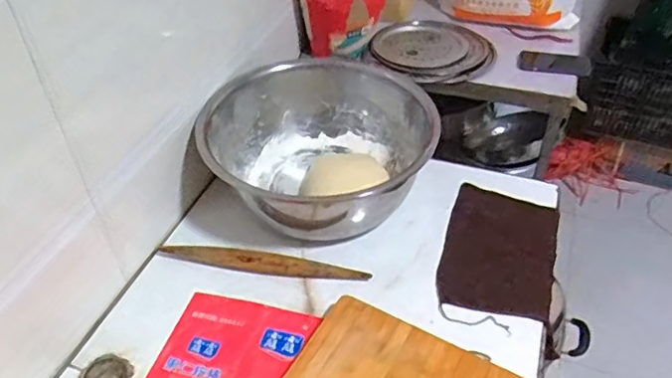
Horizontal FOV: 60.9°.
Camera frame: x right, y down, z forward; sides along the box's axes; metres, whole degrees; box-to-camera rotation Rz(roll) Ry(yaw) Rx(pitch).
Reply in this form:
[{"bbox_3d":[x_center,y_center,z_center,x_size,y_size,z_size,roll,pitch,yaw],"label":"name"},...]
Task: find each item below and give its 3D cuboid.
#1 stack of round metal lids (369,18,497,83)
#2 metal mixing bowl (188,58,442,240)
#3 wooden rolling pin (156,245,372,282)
[{"bbox_3d":[0.229,-0.343,1.337,0.277,0.028,0.255,16,45,19],"label":"stack of round metal lids"},{"bbox_3d":[-0.037,-0.080,1.002,0.359,0.142,0.381,-1,42,1],"label":"metal mixing bowl"},{"bbox_3d":[-0.119,0.117,0.892,0.333,0.029,0.034,7,42,10],"label":"wooden rolling pin"}]

